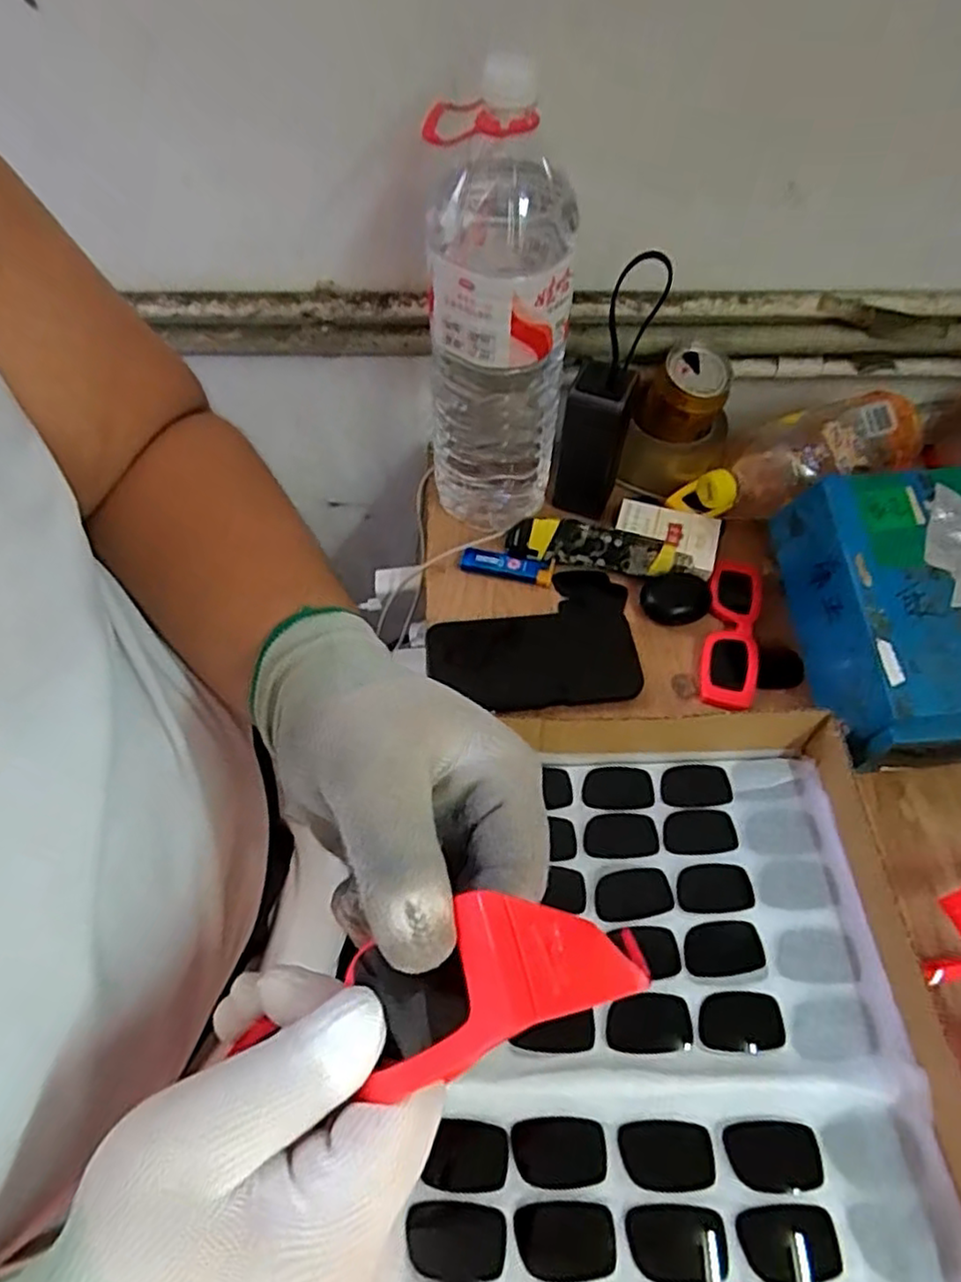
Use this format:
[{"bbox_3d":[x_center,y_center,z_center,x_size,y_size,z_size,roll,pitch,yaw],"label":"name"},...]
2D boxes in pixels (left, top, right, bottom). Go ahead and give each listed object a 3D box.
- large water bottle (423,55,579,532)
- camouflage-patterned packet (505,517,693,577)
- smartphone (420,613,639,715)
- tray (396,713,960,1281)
[{"bbox_3d":[0.012,-0.217,0.519,0.100,0.312,0.086,8,56,5],"label":"large water bottle"},{"bbox_3d":[0.102,-0.081,0.599,0.155,0.038,0.018,10,30,7],"label":"camouflage-patterned packet"},{"bbox_3d":[0.041,0.017,0.555,0.162,0.012,0.086,-7,61,-1],"label":"smartphone"},{"bbox_3d":[0.095,0.243,0.371,0.307,0.061,0.411,-1,55,-1],"label":"tray"}]

